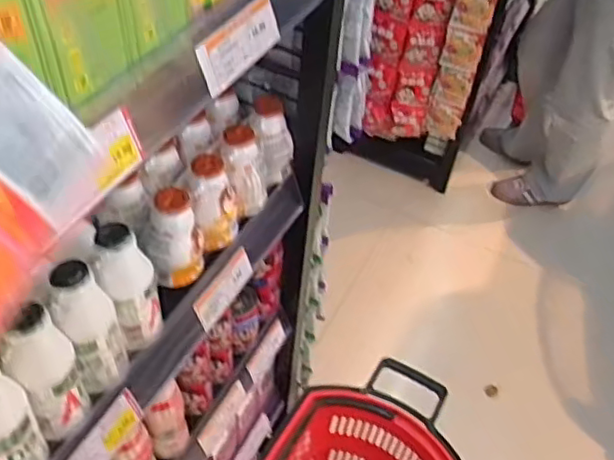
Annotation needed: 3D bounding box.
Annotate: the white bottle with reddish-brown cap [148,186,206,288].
[{"bbox_3d":[-0.127,0.008,0.607,0.051,0.093,0.046,-8,49,-13],"label":"white bottle with reddish-brown cap"}]

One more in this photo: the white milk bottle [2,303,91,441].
[{"bbox_3d":[-0.196,0.110,0.474,0.041,0.128,0.039,-16,51,-19],"label":"white milk bottle"}]

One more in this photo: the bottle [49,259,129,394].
[{"bbox_3d":[-0.173,0.080,0.505,0.038,0.129,0.038,-6,48,-11],"label":"bottle"}]

